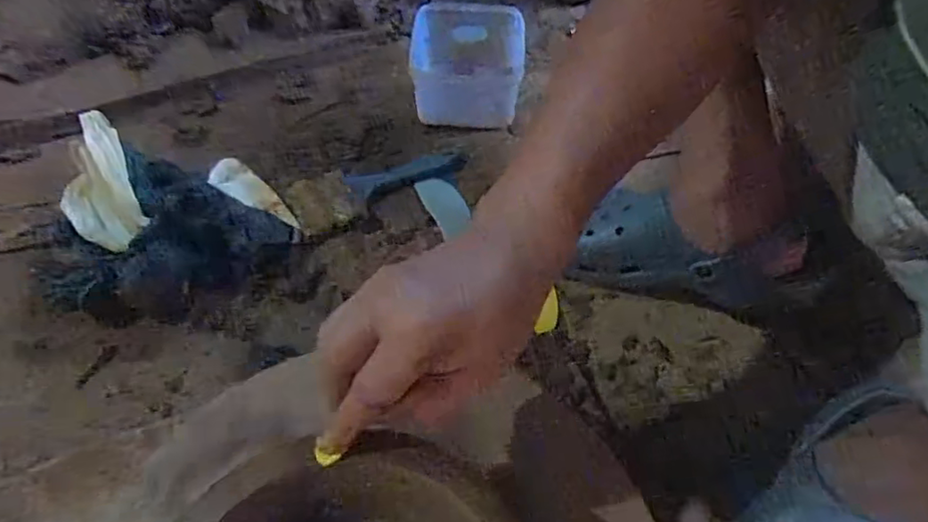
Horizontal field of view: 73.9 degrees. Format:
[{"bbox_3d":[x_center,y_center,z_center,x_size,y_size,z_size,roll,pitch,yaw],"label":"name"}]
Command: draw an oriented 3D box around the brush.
[{"bbox_3d":[-0.102,-0.093,0.716,0.198,0.017,0.072,-25,62,-16],"label":"brush"}]

